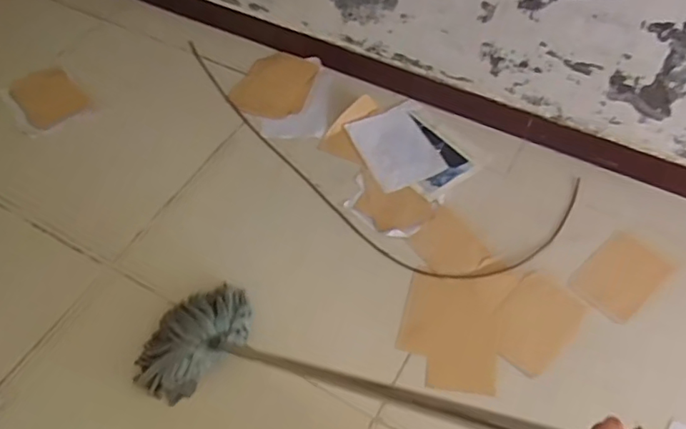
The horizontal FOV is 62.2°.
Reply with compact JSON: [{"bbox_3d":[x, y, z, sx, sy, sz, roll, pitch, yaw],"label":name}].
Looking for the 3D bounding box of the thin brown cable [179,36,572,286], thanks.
[{"bbox_3d":[-0.036,-0.174,1.777,1.424,0.029,0.501,22,59,17],"label":"thin brown cable"}]

